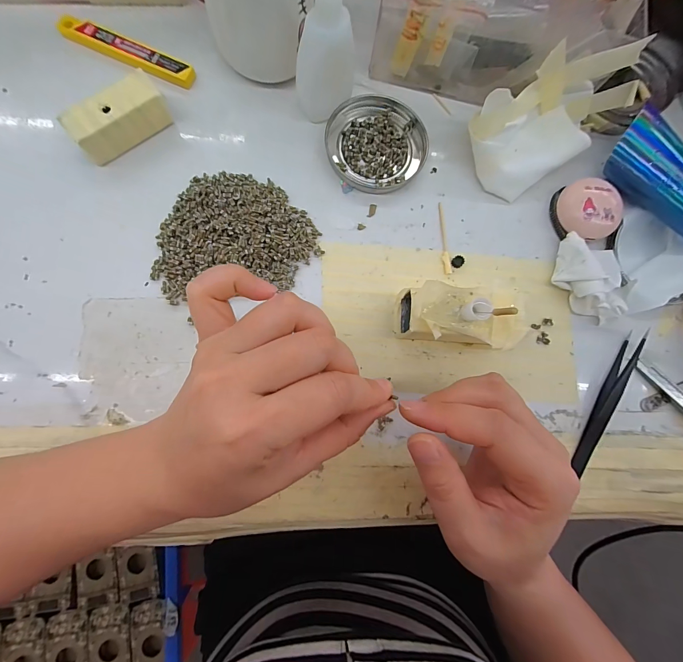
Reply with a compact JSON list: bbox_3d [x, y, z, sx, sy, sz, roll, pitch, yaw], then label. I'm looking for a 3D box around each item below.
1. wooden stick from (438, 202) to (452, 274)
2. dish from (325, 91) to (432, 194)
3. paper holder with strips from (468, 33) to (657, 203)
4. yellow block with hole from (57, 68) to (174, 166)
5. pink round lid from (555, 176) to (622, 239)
[{"bbox_3d":[0.080,-0.073,0.253,0.006,0.004,0.059,-4,82,-6],"label":"wooden stick"},{"bbox_3d":[0.029,-0.150,0.258,0.077,0.008,0.081,1,82,-5],"label":"dish"},{"bbox_3d":[0.152,-0.158,0.241,0.104,0.064,0.067,-35,86,-9],"label":"paper holder with strips"},{"bbox_3d":[-0.157,-0.149,0.231,0.065,0.027,0.025,-39,87,-9],"label":"yellow block with hole"},{"bbox_3d":[0.194,-0.095,0.257,0.041,0.024,0.046,-12,83,-7],"label":"pink round lid"}]

